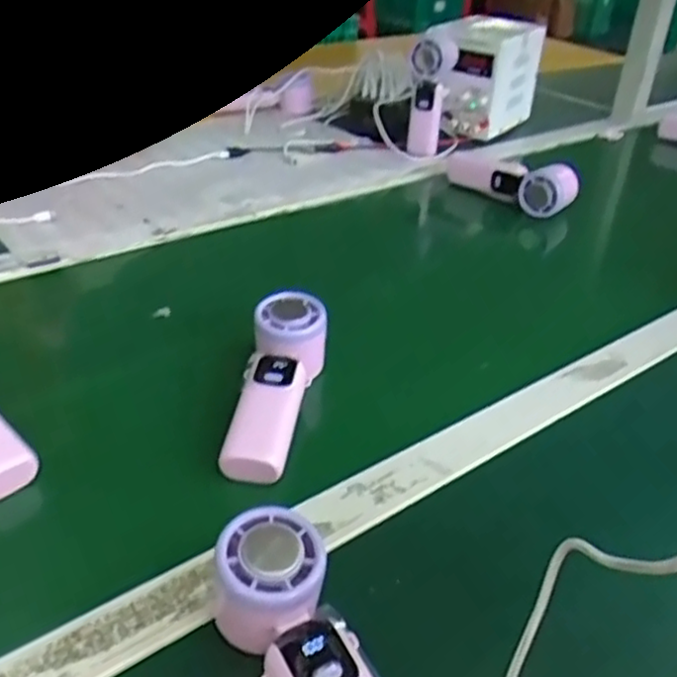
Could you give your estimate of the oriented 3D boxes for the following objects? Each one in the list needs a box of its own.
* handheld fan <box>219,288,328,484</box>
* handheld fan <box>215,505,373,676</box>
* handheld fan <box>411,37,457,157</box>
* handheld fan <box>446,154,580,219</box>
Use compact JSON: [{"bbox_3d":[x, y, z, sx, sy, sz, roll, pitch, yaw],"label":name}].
[{"bbox_3d":[-0.042,0.028,0.534,0.056,0.048,0.166,5,33,2],"label":"handheld fan"},{"bbox_3d":[-0.011,0.161,0.343,0.056,0.050,0.167,-16,52,-27],"label":"handheld fan"},{"bbox_3d":[0.132,-0.354,1.065,0.049,0.170,0.040,21,37,24],"label":"handheld fan"},{"bbox_3d":[0.230,-0.213,0.963,0.047,0.060,0.184,-25,43,-37],"label":"handheld fan"}]

